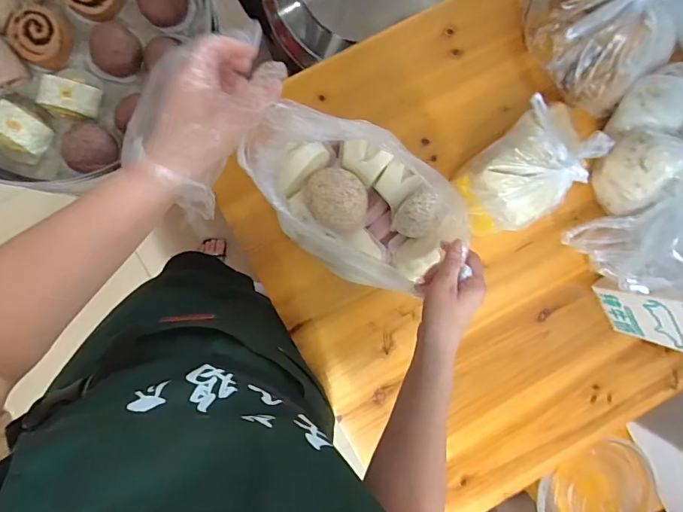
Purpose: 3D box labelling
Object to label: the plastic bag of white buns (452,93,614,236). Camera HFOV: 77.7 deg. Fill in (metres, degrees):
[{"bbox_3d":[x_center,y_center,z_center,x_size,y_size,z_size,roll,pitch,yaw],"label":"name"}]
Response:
[{"bbox_3d":[0.243,-0.120,0.591,0.169,0.131,0.114,-45,98,-2],"label":"plastic bag of white buns"}]

